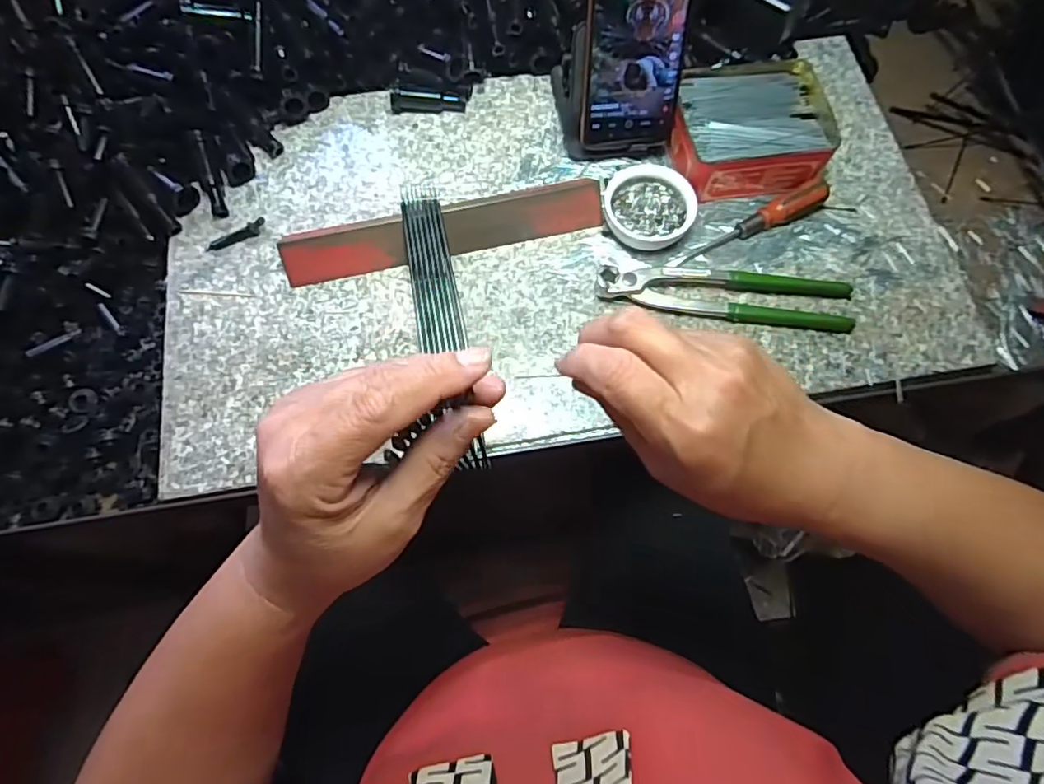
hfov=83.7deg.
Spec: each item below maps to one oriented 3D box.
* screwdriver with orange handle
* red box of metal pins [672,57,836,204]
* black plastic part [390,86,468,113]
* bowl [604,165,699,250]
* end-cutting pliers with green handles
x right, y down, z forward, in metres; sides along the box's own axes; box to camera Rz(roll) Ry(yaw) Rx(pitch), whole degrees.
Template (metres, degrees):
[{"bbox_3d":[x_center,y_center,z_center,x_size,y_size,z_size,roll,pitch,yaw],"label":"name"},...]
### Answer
[{"bbox_3d":[0.190,-0.139,0.477,0.137,0.024,0.016,-24,72,-8],"label":"screwdriver with orange handle"},{"bbox_3d":[0.190,-0.220,0.493,0.124,0.041,0.107,-5,70,-1],"label":"red box of metal pins"},{"bbox_3d":[-0.085,-0.263,0.526,0.065,0.017,0.014,-3,70,-1],"label":"black plastic part"},{"bbox_3d":[0.105,-0.150,0.479,0.071,0.023,0.066,0,70,0],"label":"bowl"},{"bbox_3d":[0.161,-0.076,0.458,0.197,0.020,0.041,3,70,2],"label":"end-cutting pliers with green handles"}]

